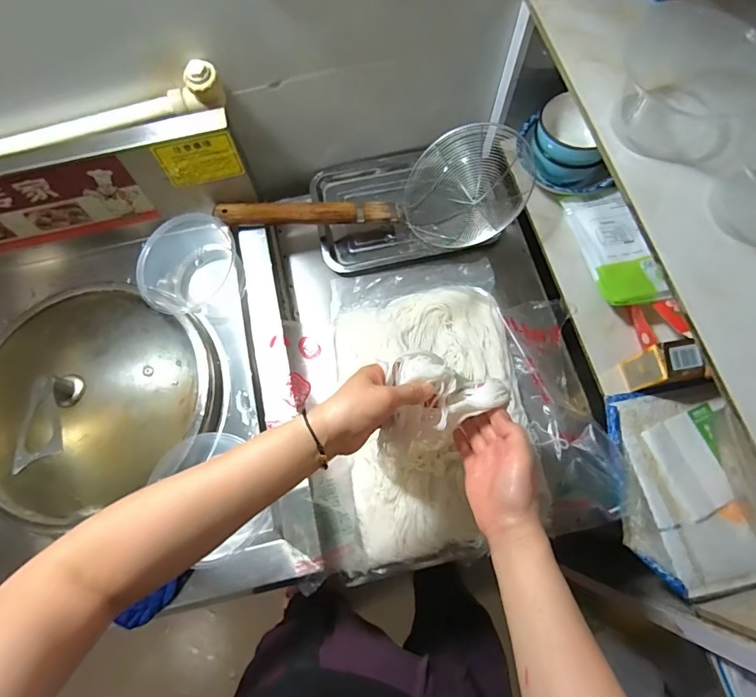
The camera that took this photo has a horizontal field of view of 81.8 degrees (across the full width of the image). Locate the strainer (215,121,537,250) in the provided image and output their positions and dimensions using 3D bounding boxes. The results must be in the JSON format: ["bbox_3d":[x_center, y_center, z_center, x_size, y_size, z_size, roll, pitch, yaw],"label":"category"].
[{"bbox_3d":[0.019,-0.225,0.696,0.493,0.100,0.193,-18,73,-4],"label":"strainer"}]

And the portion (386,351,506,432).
[{"bbox_3d":[0.066,0.044,0.437,0.116,0.034,0.064,22,74,-9],"label":"portion"}]

